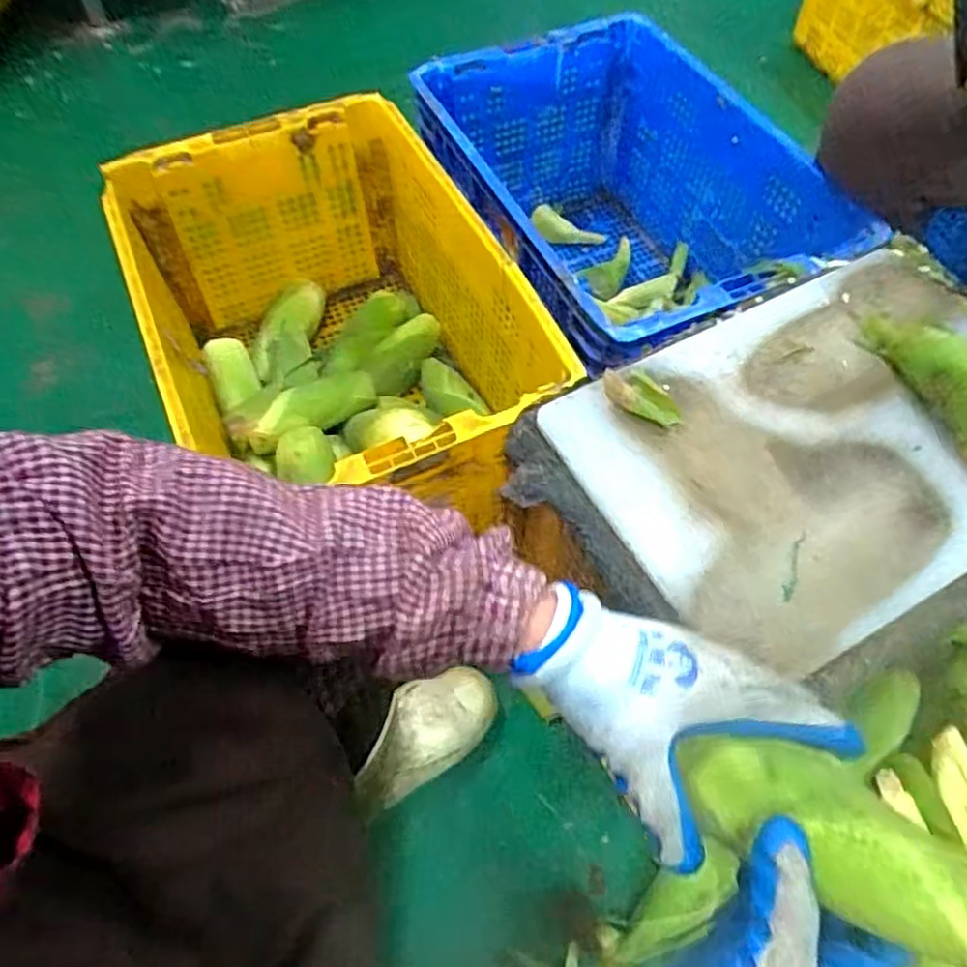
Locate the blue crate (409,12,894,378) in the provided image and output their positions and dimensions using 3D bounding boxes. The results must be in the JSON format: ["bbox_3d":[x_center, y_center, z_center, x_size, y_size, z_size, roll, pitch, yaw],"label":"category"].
[{"bbox_3d":[0.188,-0.359,1.036,0.469,0.317,0.597,-24,62,-14],"label":"blue crate"}]

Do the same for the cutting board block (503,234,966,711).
[{"bbox_3d":[0.314,-0.040,0.664,0.496,0.046,0.357,-26,62,-15],"label":"cutting board block"}]

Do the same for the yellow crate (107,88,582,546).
[{"bbox_3d":[-0.185,-0.178,0.908,0.393,0.301,0.561,-21,61,-12],"label":"yellow crate"}]

